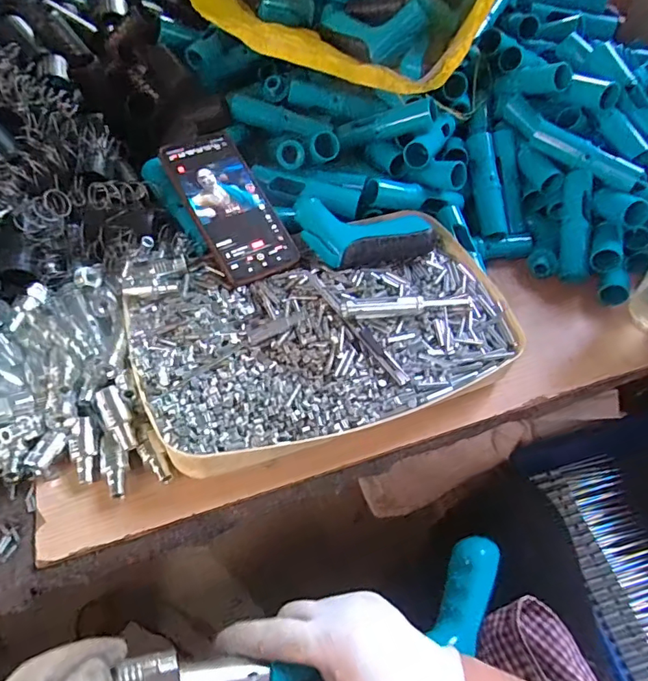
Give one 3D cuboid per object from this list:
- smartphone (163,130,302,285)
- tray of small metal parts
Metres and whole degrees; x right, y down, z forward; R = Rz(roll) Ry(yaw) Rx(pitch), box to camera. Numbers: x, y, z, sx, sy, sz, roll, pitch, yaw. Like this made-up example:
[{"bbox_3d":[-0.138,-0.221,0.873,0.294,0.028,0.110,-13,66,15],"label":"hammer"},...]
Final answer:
[{"bbox_3d":[-0.093,-0.134,0.496,0.076,0.007,0.164,-26,79,-23],"label":"smartphone"},{"bbox_3d":[0.010,-0.012,0.446,0.335,0.042,0.195,-18,54,-18],"label":"tray of small metal parts"}]

